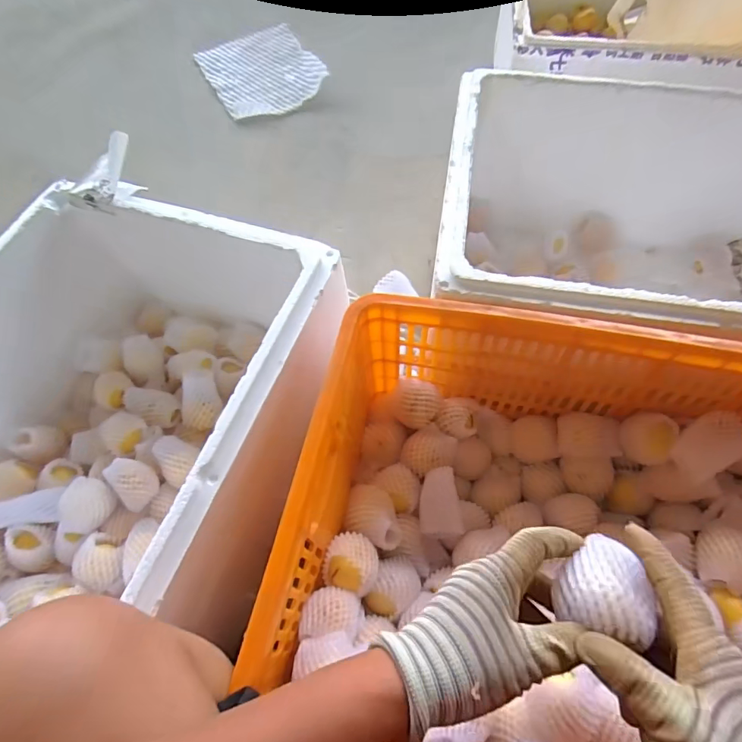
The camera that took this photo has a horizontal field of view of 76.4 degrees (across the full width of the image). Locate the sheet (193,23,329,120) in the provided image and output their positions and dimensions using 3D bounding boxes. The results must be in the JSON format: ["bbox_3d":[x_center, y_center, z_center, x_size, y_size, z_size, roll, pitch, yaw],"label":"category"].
[{"bbox_3d":[-0.306,-0.840,1.310,0.283,0.023,0.428,-27,60,-7],"label":"sheet"}]

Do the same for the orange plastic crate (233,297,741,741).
[{"bbox_3d":[0.223,0.177,0.474,0.578,0.212,0.407,8,62,6],"label":"orange plastic crate"}]

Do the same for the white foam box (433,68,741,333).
[{"bbox_3d":[0.411,-0.182,0.712,0.603,0.296,0.479,8,62,6],"label":"white foam box"}]

